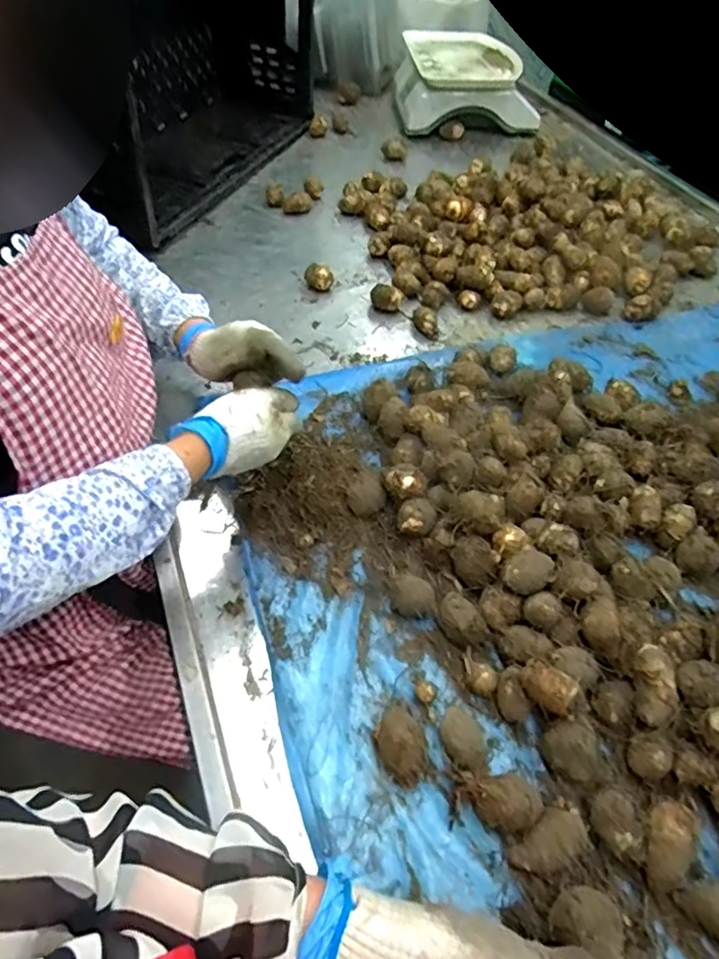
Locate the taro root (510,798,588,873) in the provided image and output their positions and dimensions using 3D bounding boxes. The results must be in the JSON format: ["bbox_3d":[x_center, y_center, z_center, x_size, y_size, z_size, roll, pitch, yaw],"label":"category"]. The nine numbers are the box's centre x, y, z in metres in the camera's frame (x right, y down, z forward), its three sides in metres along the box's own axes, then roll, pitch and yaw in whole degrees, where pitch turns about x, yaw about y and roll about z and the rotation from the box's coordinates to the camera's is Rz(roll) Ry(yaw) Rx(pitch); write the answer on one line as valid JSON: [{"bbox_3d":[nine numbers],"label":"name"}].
[{"bbox_3d":[0.151,0.284,0.458,0.064,0.028,0.036,-34,59,-23],"label":"taro root"}]

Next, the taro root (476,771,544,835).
[{"bbox_3d":[0.119,0.261,0.473,0.047,0.033,0.038,10,53,8],"label":"taro root"}]

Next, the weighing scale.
[{"bbox_3d":[0.231,-0.890,1.326,0.288,0.128,0.302,-1,52,-5],"label":"weighing scale"}]

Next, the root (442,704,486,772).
[{"bbox_3d":[0.088,0.223,0.507,0.032,0.030,0.057,-8,52,-6],"label":"root"}]

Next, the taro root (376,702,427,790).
[{"bbox_3d":[0.035,0.223,0.500,0.038,0.041,0.065,-8,52,-6],"label":"taro root"}]

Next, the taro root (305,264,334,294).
[{"bbox_3d":[-0.063,-0.316,0.925,0.041,0.037,0.033,-9,52,-7],"label":"taro root"}]

